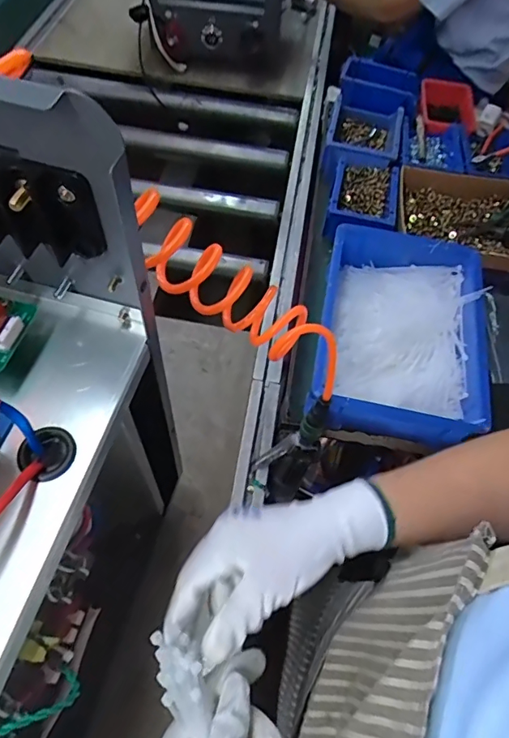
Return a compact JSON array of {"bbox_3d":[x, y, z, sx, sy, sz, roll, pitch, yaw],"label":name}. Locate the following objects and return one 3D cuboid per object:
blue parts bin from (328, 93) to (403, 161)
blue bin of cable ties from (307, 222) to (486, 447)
[{"bbox_3d":[0.192,-0.409,0.821,0.122,0.061,0.175,13,59,3],"label":"blue parts bin"},{"bbox_3d":[0.193,-0.048,0.633,0.206,0.088,0.287,12,59,2],"label":"blue bin of cable ties"}]

